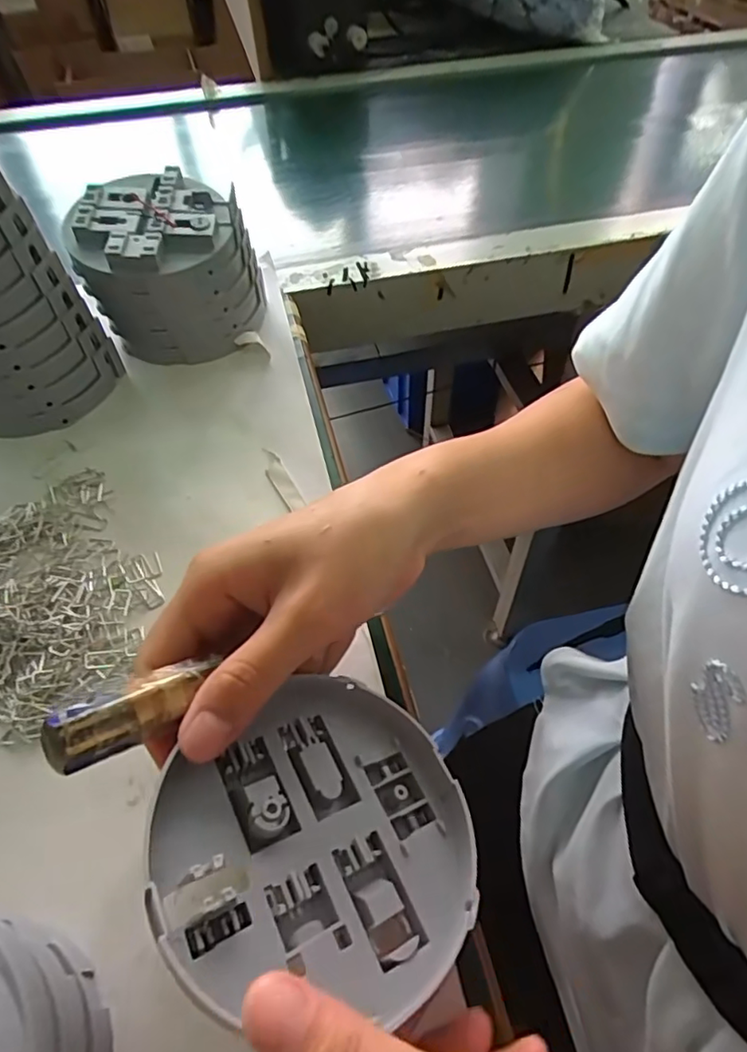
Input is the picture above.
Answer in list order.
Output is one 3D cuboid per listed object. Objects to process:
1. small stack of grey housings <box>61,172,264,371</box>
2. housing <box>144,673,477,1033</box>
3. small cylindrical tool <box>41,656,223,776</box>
[{"bbox_3d":[-0.133,-0.170,0.398,0.100,0.089,0.093,3,53,3],"label":"small stack of grey housings"},{"bbox_3d":[-0.020,0.101,0.201,0.104,0.026,0.095,14,45,-14],"label":"housing"},{"bbox_3d":[-0.075,0.058,0.187,0.052,0.012,0.016,-23,54,-39],"label":"small cylindrical tool"}]

